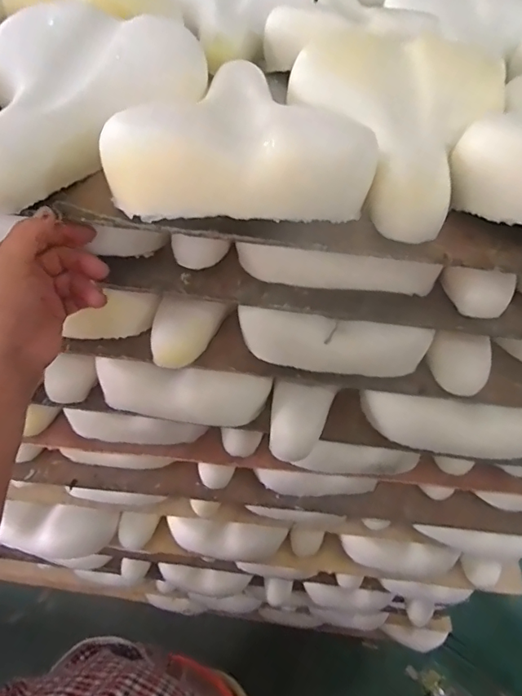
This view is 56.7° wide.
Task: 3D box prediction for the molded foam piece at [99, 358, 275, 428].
[{"bbox_3d":[-0.082,0.047,0.502,0.180,0.061,0.054,5,50,-2],"label":"molded foam piece"}]

